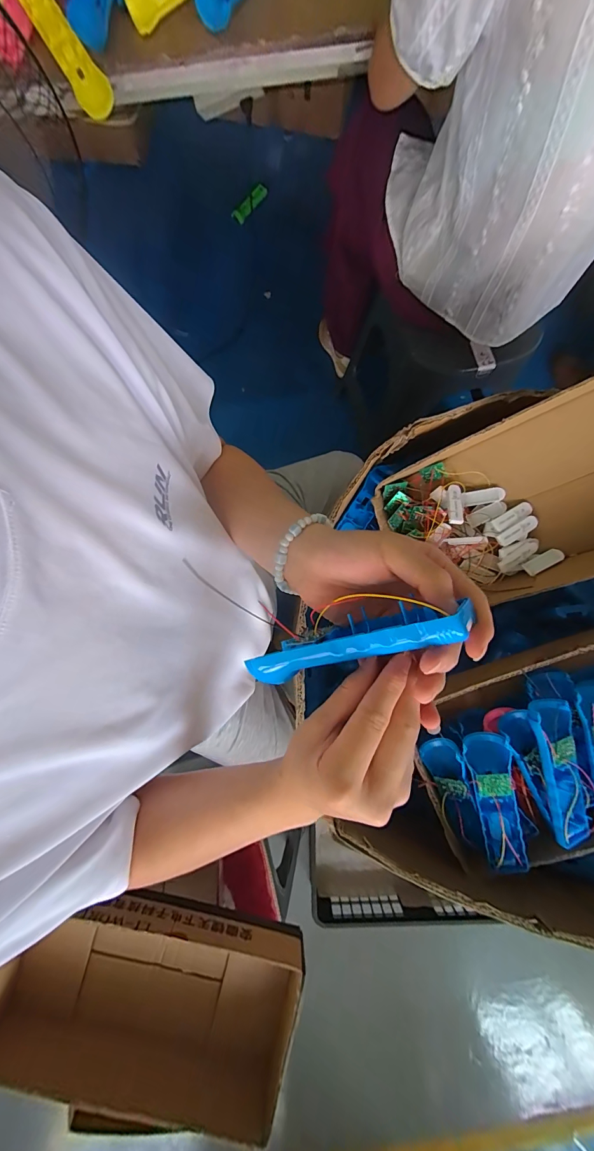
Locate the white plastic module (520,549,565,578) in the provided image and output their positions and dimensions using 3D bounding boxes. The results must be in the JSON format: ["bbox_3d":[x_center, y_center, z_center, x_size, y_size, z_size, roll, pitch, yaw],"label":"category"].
[{"bbox_3d":[0.349,-0.019,0.515,0.054,0.008,0.022,-30,67,4],"label":"white plastic module"}]

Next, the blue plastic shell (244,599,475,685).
[{"bbox_3d":[0.031,0.046,0.236,0.155,0.025,0.026,-23,77,35],"label":"blue plastic shell"}]

